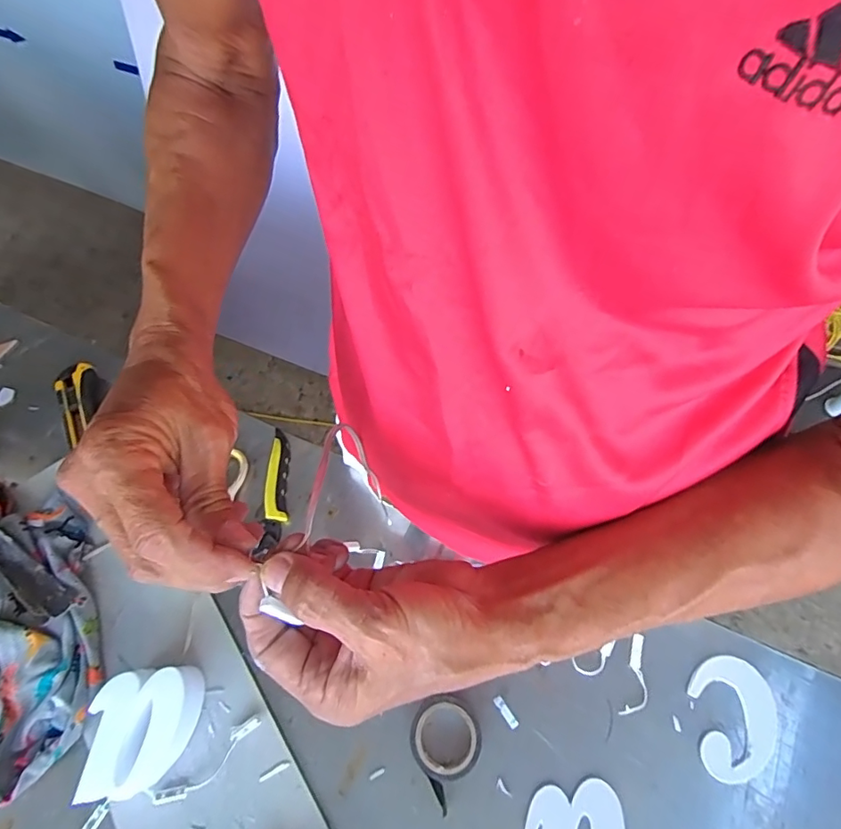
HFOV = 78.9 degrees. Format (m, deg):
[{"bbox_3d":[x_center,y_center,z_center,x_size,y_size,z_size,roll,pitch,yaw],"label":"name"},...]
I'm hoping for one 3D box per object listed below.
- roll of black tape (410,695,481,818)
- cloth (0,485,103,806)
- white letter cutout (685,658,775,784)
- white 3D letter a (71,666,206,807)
[{"bbox_3d":[0.017,0.263,0.408,0.056,0.024,0.066,36,70,20],"label":"roll of black tape"},{"bbox_3d":[-0.358,0.179,0.464,0.108,0.047,0.276,-23,64,-8],"label":"cloth"},{"bbox_3d":[0.253,0.242,0.410,0.063,0.009,0.084,-3,62,2],"label":"white letter cutout"},{"bbox_3d":[-0.222,0.254,0.413,0.069,0.045,0.084,-8,62,0],"label":"white 3D letter a"}]

